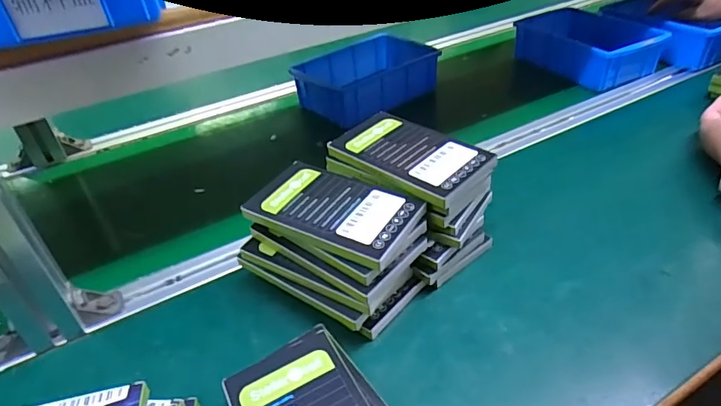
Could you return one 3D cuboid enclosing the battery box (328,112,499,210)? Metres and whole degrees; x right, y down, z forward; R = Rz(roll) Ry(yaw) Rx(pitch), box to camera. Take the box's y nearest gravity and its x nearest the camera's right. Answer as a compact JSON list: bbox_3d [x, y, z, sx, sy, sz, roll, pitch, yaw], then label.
[{"bbox_3d":[0.042,-0.043,0.431,0.135,0.015,0.080,28,48,36],"label":"battery box"}]

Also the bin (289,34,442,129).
[{"bbox_3d":[0.014,-0.190,0.721,0.198,0.052,0.137,-26,42,-25],"label":"bin"}]

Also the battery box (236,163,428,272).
[{"bbox_3d":[-0.023,0.007,0.393,0.131,0.015,0.075,18,43,28],"label":"battery box"}]

